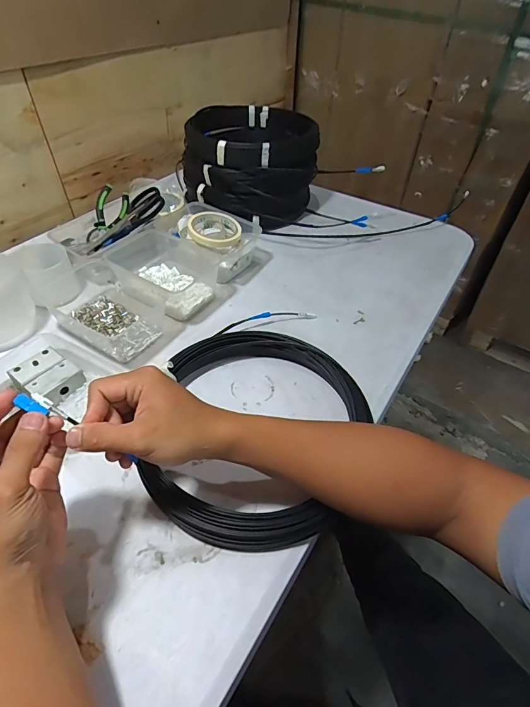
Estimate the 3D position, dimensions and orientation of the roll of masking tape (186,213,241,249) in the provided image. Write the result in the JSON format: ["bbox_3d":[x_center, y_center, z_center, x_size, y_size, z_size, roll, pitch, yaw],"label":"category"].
[{"bbox_3d":[-0.090,-0.225,0.688,0.093,0.016,0.087,7,57,-11],"label":"roll of masking tape"}]

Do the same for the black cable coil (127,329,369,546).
[{"bbox_3d":[-0.016,0.081,0.464,0.252,0.045,0.277,1,46,-1],"label":"black cable coil"}]

